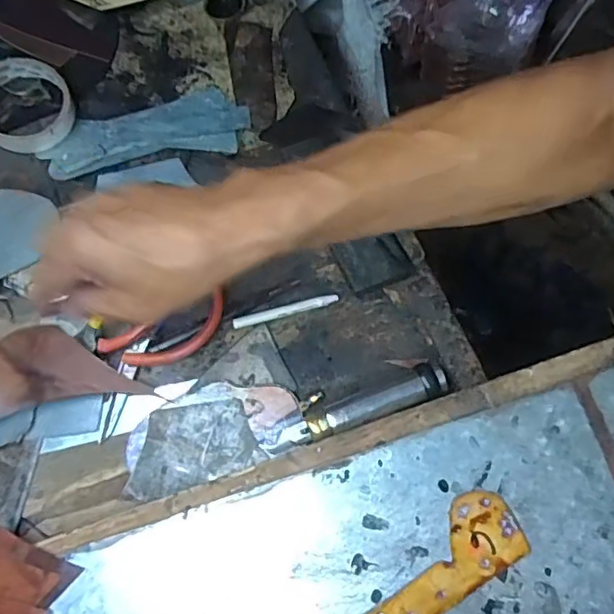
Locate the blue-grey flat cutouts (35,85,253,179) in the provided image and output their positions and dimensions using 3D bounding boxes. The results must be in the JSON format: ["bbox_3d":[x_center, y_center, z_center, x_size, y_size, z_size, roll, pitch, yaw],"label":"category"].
[{"bbox_3d":[-0.152,-0.166,0.560,0.188,0.009,0.073,-15,67,-8],"label":"blue-grey flat cutouts"}]

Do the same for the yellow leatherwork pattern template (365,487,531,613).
[{"bbox_3d":[0.086,0.168,0.383,0.117,0.004,0.051,-31,74,-8],"label":"yellow leatherwork pattern template"}]

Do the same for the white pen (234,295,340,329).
[{"bbox_3d":[-0.017,0.003,0.470,0.085,0.008,0.009,-12,67,-7],"label":"white pen"}]

